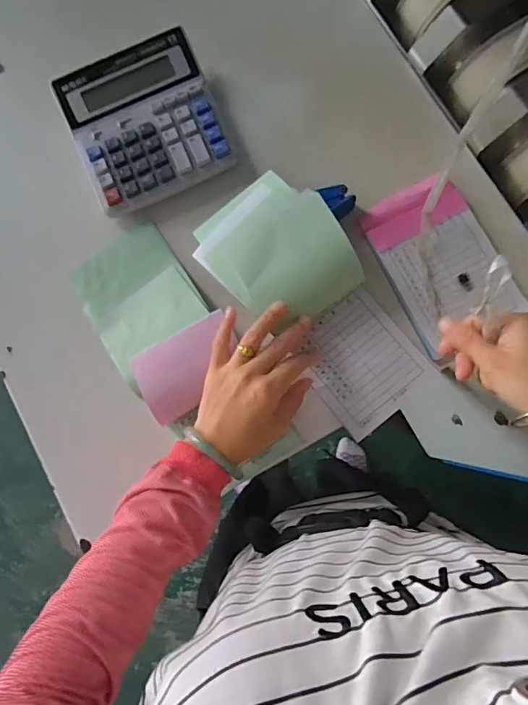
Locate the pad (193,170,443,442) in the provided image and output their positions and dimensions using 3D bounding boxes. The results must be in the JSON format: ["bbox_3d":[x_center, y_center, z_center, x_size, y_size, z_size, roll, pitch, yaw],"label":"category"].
[{"bbox_3d":[0.043,-0.048,0.457,0.135,0.060,0.269,-35,91,-4],"label":"pad"}]

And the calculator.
[{"bbox_3d":[-0.129,-0.249,0.494,0.150,0.026,0.166,-22,82,-2],"label":"calculator"}]

